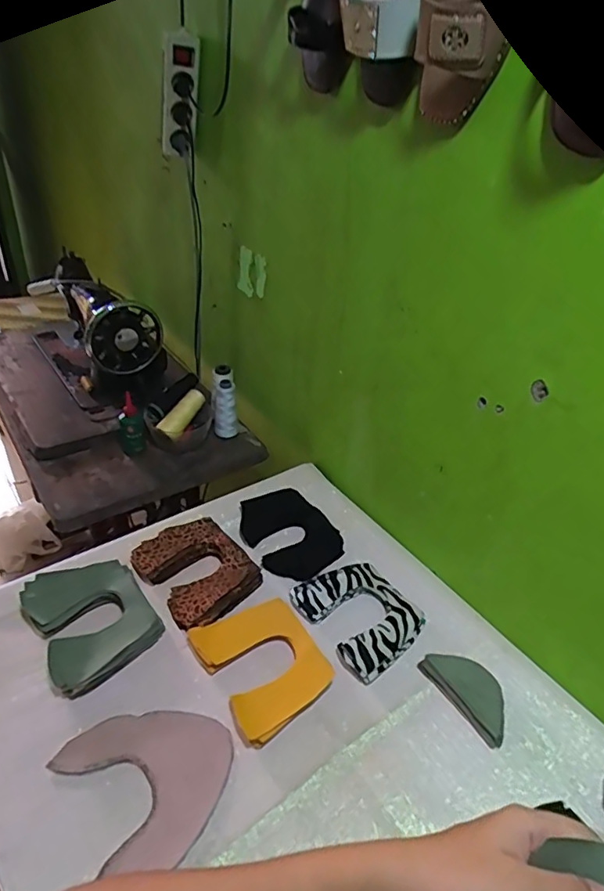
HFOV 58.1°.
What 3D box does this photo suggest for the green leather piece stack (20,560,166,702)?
[{"bbox_3d":[-0.261,0.213,0.676,0.130,0.040,0.158,-24,44,-33],"label":"green leather piece stack"}]

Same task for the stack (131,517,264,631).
[{"bbox_3d":[-0.147,0.170,0.754,0.156,0.028,0.129,31,44,32],"label":"stack"}]

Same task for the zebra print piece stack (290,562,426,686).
[{"bbox_3d":[0.080,0.221,0.720,0.132,0.024,0.153,-21,42,-30],"label":"zebra print piece stack"}]

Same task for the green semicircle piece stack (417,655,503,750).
[{"bbox_3d":[0.199,0.289,0.644,0.056,0.027,0.114,-19,41,-28],"label":"green semicircle piece stack"}]

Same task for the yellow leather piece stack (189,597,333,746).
[{"bbox_3d":[-0.045,0.256,0.650,0.128,0.028,0.153,-21,42,-30],"label":"yellow leather piece stack"}]

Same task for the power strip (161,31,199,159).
[{"bbox_3d":[-0.214,-0.612,0.953,0.059,0.185,0.046,8,13,5],"label":"power strip"}]

